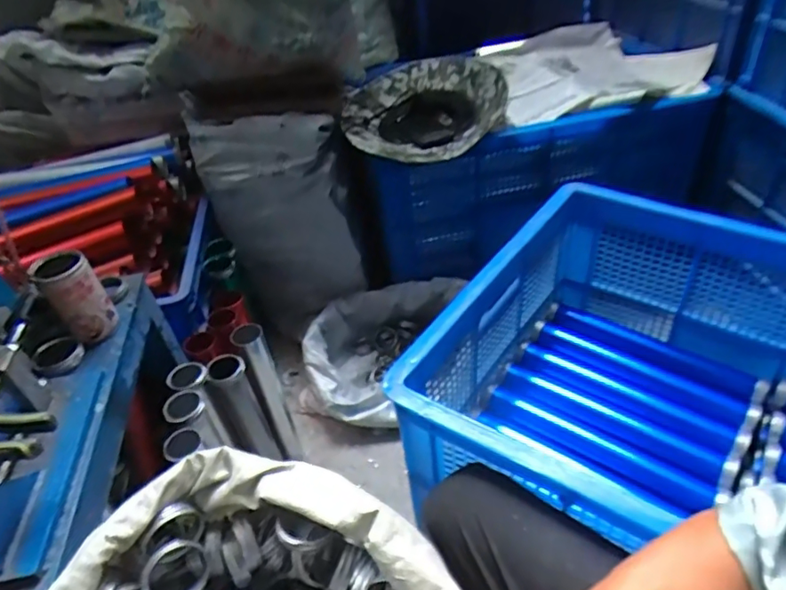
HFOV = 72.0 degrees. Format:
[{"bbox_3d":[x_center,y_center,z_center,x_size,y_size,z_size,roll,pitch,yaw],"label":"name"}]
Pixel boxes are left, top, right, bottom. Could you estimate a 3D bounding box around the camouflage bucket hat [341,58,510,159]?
[{"bbox_3d":[0.054,-0.390,1.090,0.336,0.146,0.241,3,41,12],"label":"camouflage bucket hat"}]

